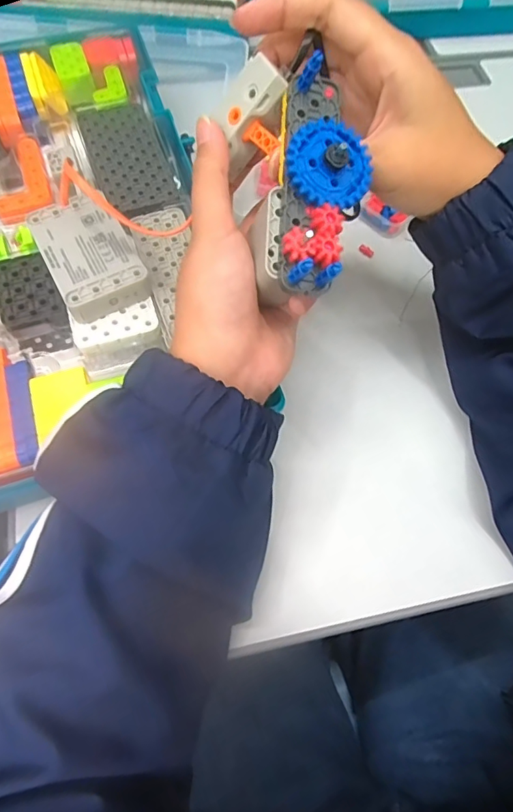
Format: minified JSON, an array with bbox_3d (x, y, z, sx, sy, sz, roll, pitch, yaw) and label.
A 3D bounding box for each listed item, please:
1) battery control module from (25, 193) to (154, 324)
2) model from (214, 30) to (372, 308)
[{"bbox_3d":[-0.102,-0.091,0.290,0.049,0.021,0.074,-27,69,-14],"label":"battery control module"},{"bbox_3d":[0.020,-0.112,0.224,0.054,0.051,0.119,-8,78,-7],"label":"model"}]

